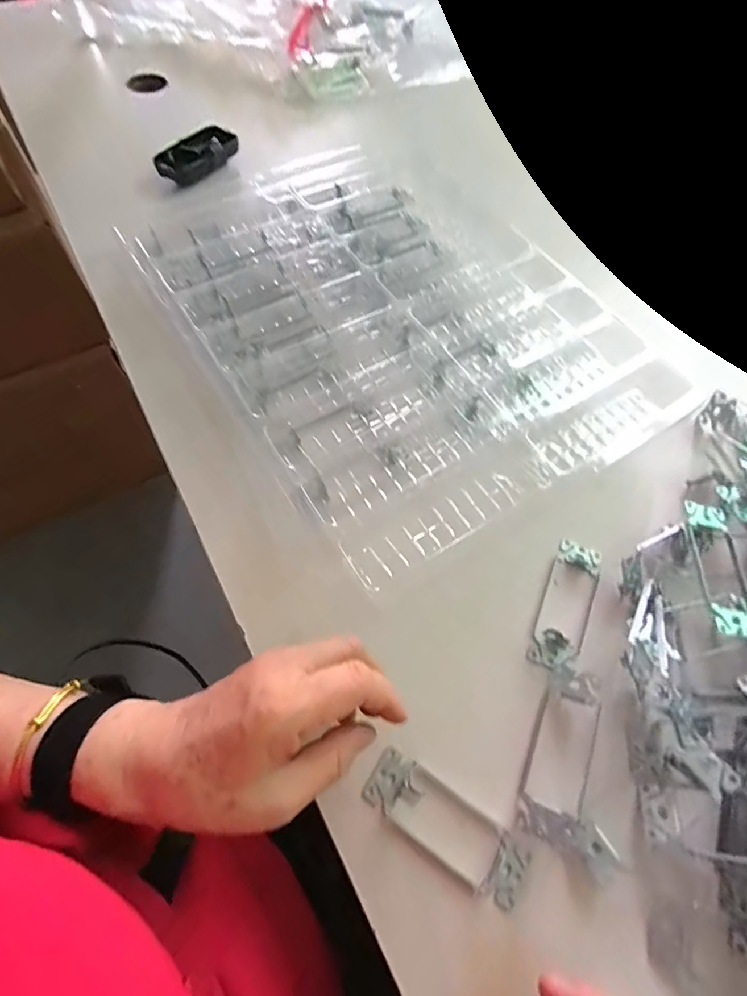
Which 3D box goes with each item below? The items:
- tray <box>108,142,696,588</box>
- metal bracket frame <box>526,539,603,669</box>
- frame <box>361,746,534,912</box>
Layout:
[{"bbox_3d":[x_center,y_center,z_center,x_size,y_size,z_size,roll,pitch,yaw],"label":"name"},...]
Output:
[{"bbox_3d":[0.014,-0.184,0.442,0.352,0.064,0.501,-33,71,-16],"label":"tray"},{"bbox_3d":[0.150,0.078,0.344,0.038,0.020,0.104,25,65,9],"label":"metal bracket frame"},{"bbox_3d":[0.045,0.202,0.279,0.106,0.015,0.038,33,68,12],"label":"frame"}]

